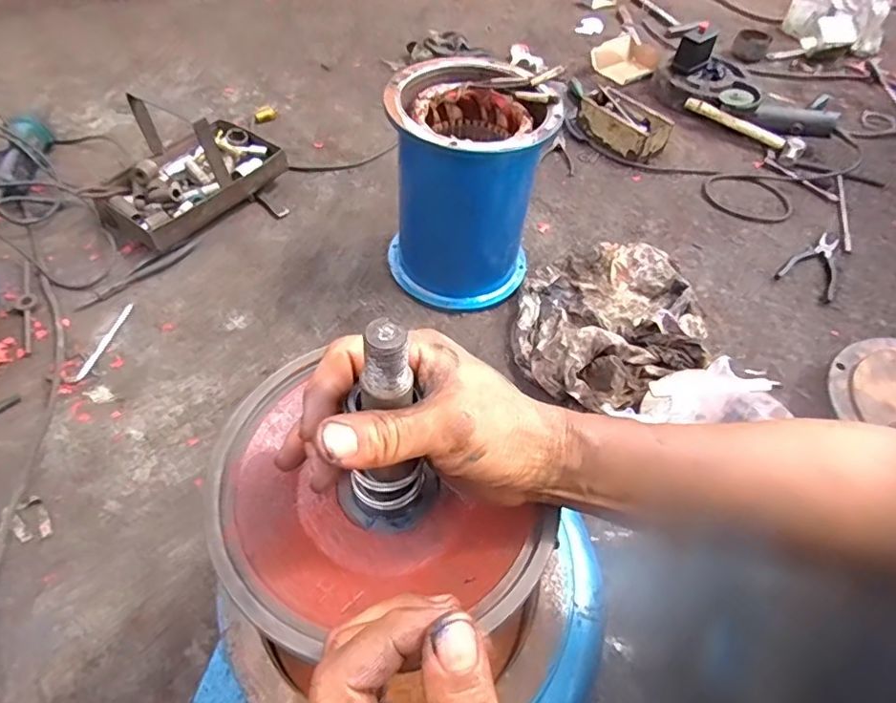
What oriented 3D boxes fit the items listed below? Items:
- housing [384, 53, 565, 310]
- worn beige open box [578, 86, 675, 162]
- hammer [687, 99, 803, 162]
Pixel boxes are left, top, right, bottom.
[{"bbox_3d":[0.030,-0.261,0.907,0.237,0.329,0.250,0,53,-1],"label":"housing"},{"bbox_3d":[0.418,-0.538,1.292,0.129,0.064,0.219,-33,61,-24],"label":"worn beige open box"},{"bbox_3d":[0.726,-0.549,1.336,0.067,0.045,0.297,-33,61,-24],"label":"hammer"}]

